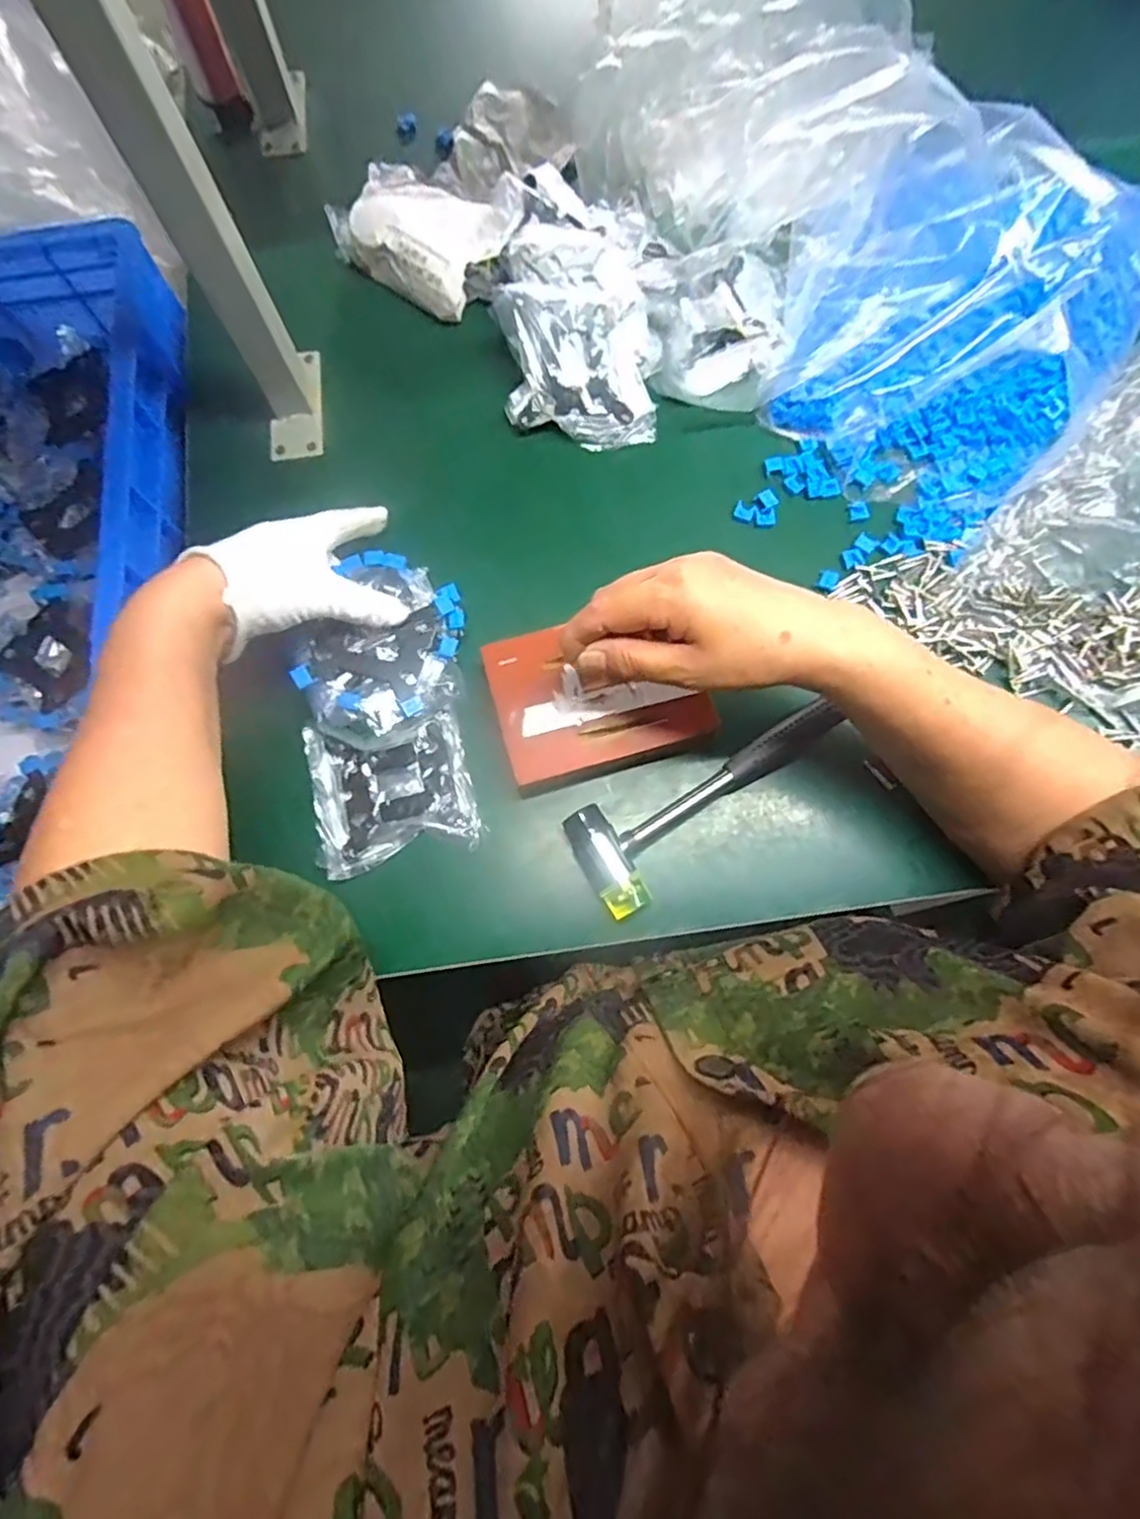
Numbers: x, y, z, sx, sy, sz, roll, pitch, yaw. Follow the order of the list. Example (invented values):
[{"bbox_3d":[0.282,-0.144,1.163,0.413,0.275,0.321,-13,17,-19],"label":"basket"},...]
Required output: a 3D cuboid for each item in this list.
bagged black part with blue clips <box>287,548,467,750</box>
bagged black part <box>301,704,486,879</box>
[{"bbox_3d":[-0.127,-0.073,0.464,0.108,0.030,0.127,26,79,7],"label":"bagged black part with blue clips"},{"bbox_3d":[-0.121,0.020,0.457,0.106,0.009,0.097,-13,77,-2],"label":"bagged black part"}]

